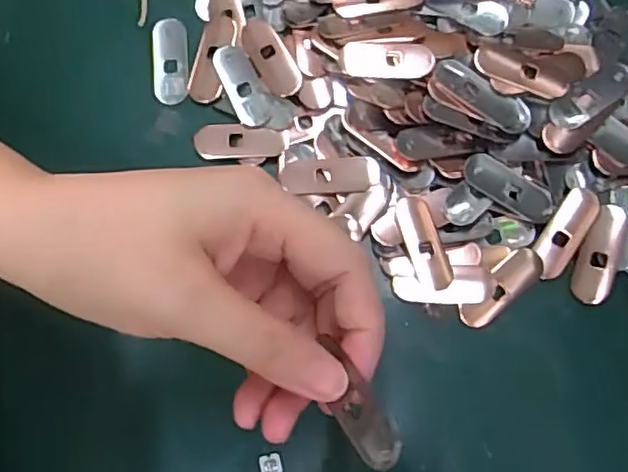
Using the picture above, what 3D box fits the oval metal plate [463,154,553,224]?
[{"bbox_3d":[0.101,-0.025,0.321,0.049,0.004,0.020,30,80,7],"label":"oval metal plate"}]

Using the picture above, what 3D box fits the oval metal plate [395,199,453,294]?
[{"bbox_3d":[0.056,0.003,0.317,0.018,0.004,0.049,-20,79,-3],"label":"oval metal plate"}]

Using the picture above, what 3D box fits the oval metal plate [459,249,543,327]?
[{"bbox_3d":[0.095,0.026,0.316,0.050,0.006,0.017,-41,81,-7],"label":"oval metal plate"}]

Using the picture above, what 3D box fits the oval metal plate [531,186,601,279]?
[{"bbox_3d":[0.129,-0.002,0.319,0.019,0.005,0.049,34,81,7],"label":"oval metal plate"}]

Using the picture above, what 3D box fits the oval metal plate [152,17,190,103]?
[{"bbox_3d":[-0.080,-0.098,0.347,0.020,0.004,0.049,-6,78,0],"label":"oval metal plate"}]

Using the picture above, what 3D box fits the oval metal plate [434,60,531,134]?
[{"bbox_3d":[0.088,-0.073,0.326,0.054,0.007,0.020,31,81,7],"label":"oval metal plate"}]

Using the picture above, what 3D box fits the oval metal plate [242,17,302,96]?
[{"bbox_3d":[-0.023,-0.098,0.339,0.020,0.005,0.052,-31,75,-4],"label":"oval metal plate"}]

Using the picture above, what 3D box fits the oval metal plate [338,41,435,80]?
[{"bbox_3d":[0.038,-0.093,0.330,0.049,0.004,0.020,3,83,7],"label":"oval metal plate"}]

